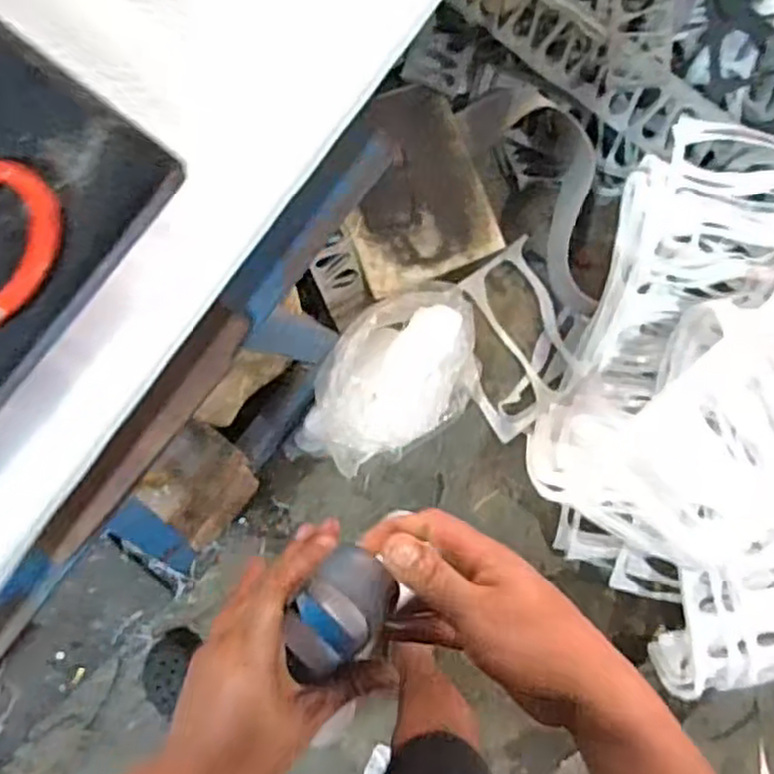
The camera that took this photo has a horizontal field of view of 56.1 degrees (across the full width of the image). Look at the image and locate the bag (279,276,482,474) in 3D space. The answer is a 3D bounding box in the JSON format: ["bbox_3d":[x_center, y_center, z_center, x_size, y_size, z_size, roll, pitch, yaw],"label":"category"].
[{"bbox_3d":[0.009,-0.002,1.133,0.212,0.174,0.349,45,83,-2],"label":"bag"}]

